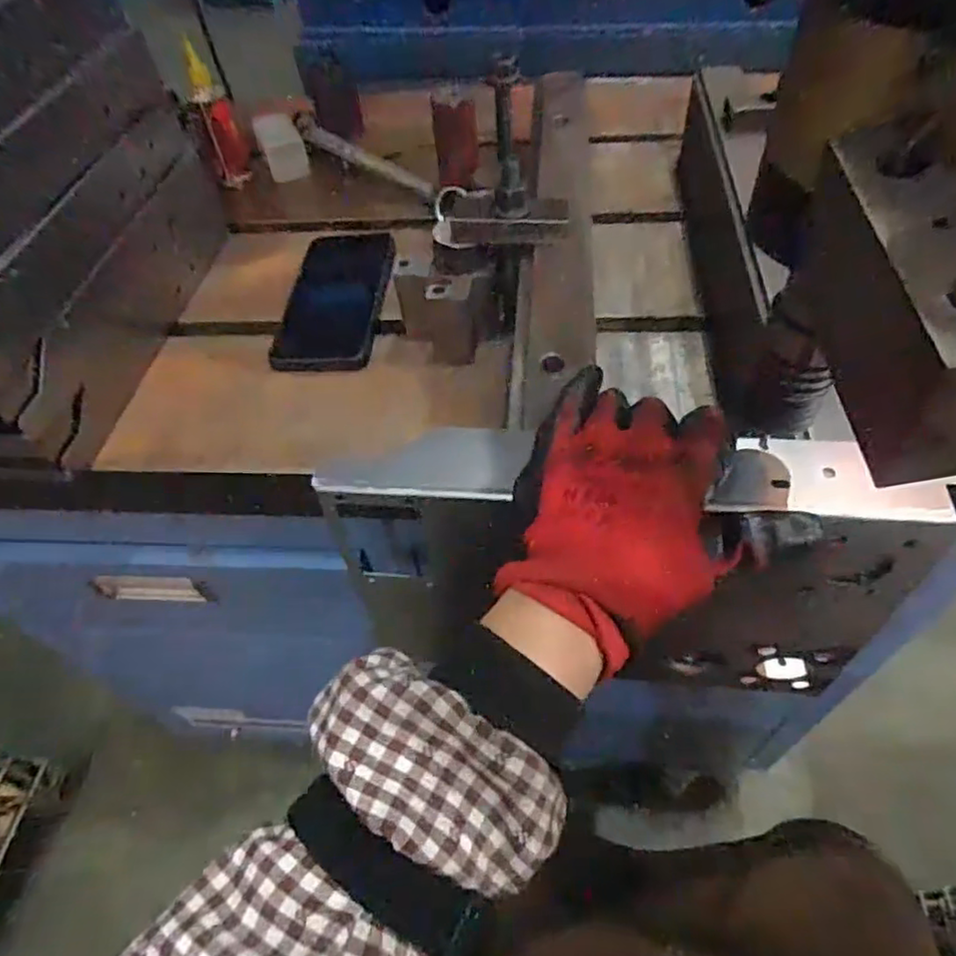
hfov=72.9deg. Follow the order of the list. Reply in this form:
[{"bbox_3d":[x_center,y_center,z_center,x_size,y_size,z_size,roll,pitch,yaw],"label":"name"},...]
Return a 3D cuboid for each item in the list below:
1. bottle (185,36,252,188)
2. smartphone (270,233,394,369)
[{"bbox_3d":[-0.264,-0.365,0.657,0.035,0.123,0.032,-16,53,-9],"label":"bottle"},{"bbox_3d":[-0.121,-0.159,0.560,0.084,0.012,0.174,1,52,5],"label":"smartphone"}]

